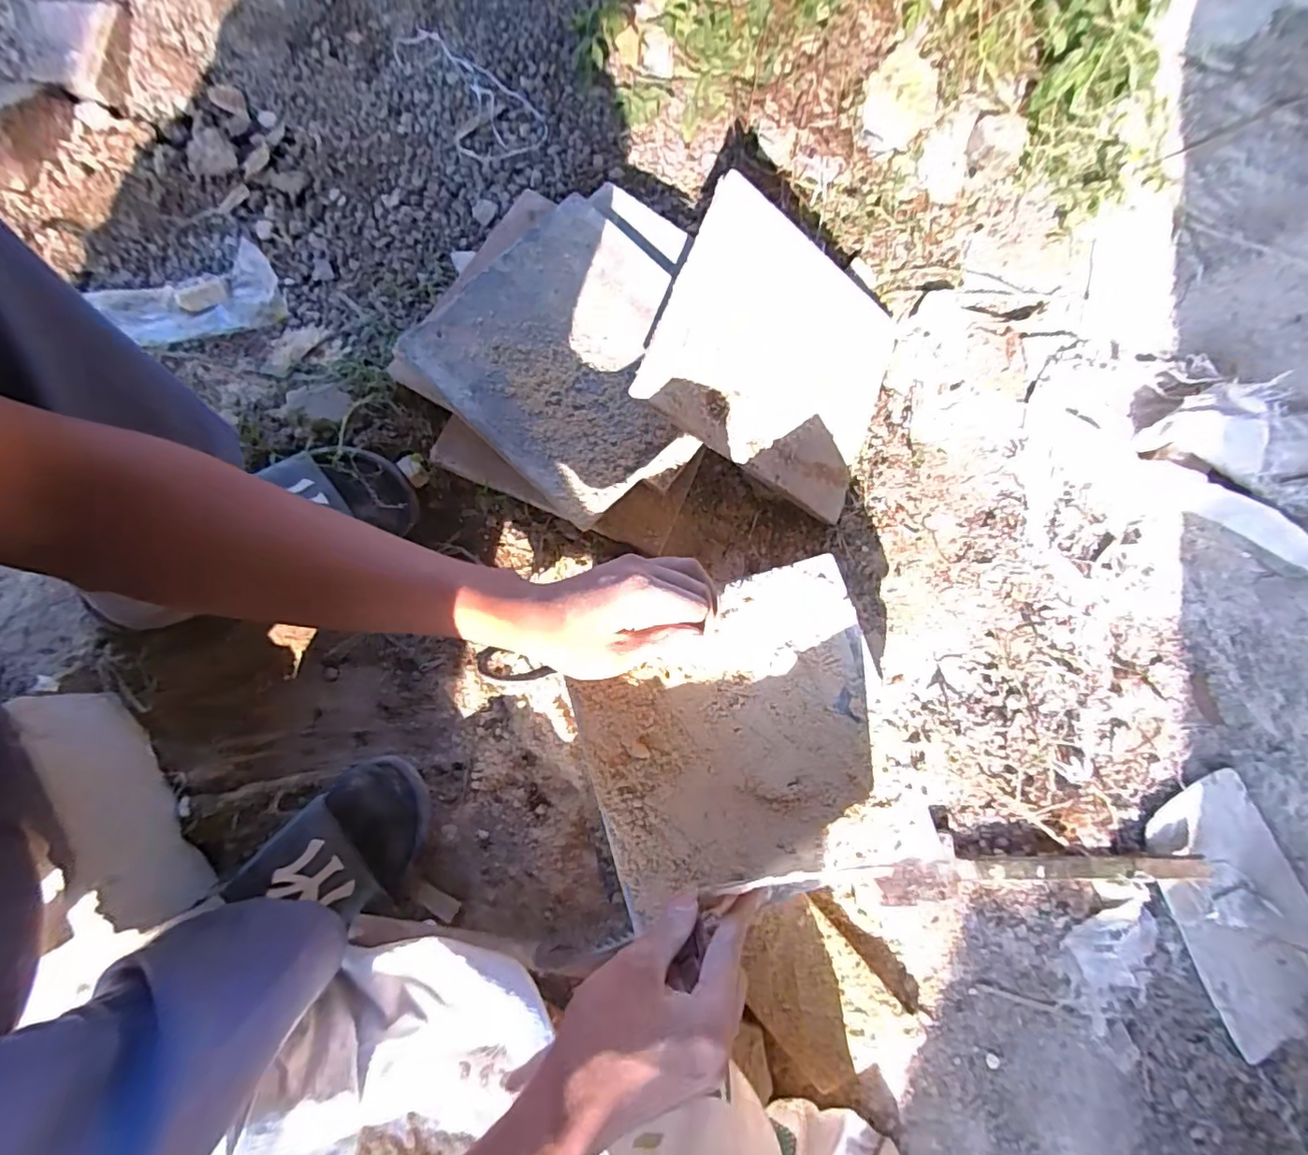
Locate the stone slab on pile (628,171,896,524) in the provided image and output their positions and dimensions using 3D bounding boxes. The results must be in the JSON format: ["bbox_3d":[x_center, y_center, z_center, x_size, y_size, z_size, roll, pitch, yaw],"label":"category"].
[{"bbox_3d":[0.127,-0.220,0.564,0.254,0.022,0.249,26,79,-26],"label":"stone slab on pile"}]

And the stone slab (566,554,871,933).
[{"bbox_3d":[0.060,0.112,0.421,0.218,0.011,0.206,-16,79,-5],"label":"stone slab"}]

